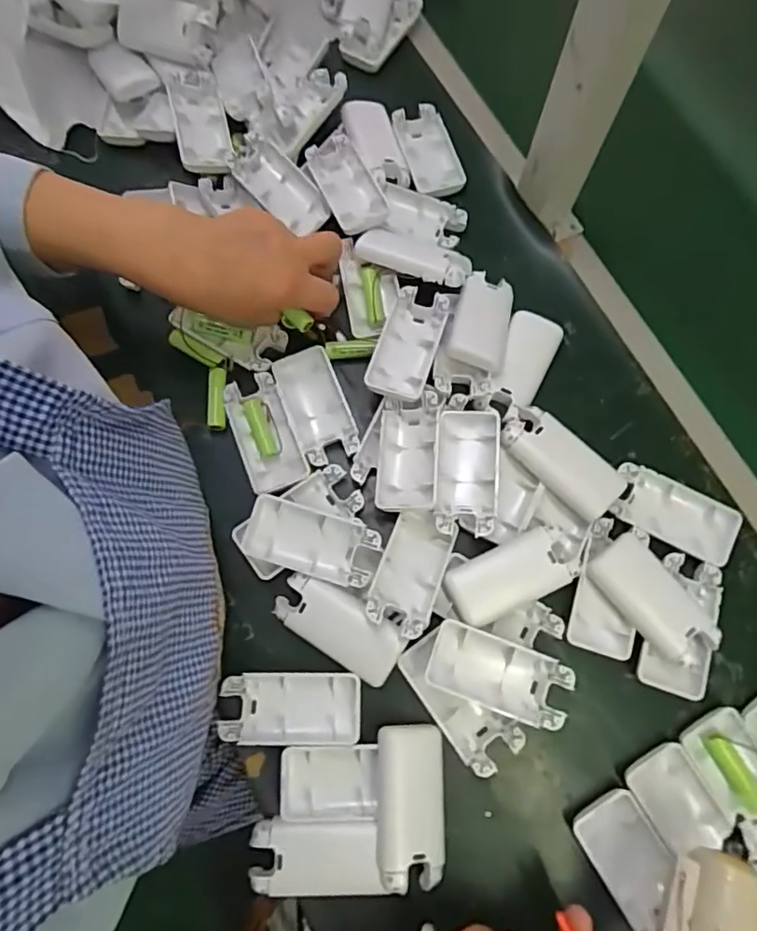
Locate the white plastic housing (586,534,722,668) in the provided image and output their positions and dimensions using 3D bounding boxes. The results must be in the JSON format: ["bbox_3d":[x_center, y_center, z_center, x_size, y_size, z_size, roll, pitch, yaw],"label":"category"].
[{"bbox_3d":[0.195,0.095,0.404,0.045,0.018,0.091,-36,78,-9],"label":"white plastic housing"}]

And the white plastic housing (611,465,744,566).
[{"bbox_3d":[0.224,0.037,0.432,0.095,0.013,0.047,26,76,7],"label":"white plastic housing"}]

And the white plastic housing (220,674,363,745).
[{"bbox_3d":[-0.061,0.168,0.395,0.094,0.013,0.045,0,75,0],"label":"white plastic housing"}]

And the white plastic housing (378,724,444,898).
[{"bbox_3d":[0.021,0.222,0.373,0.043,0.019,0.091,1,75,0],"label":"white plastic housing"}]

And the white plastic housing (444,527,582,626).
[{"bbox_3d":[0.094,0.078,0.406,0.088,0.018,0.043,-24,76,-6],"label":"white plastic housing"}]

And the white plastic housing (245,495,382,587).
[{"bbox_3d":[-0.050,0.055,0.410,0.096,0.018,0.046,16,75,4],"label":"white plastic housing"}]

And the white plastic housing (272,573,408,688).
[{"bbox_3d":[-0.029,0.113,0.401,0.095,0.010,0.047,29,99,9],"label":"white plastic housing"}]

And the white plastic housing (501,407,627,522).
[{"bbox_3d":[0.139,-0.003,0.431,0.095,0.018,0.044,41,79,10],"label":"white plastic housing"}]

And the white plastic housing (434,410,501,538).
[{"bbox_3d":[0.066,0.004,0.425,0.047,0.017,0.094,7,75,2],"label":"white plastic housing"}]

